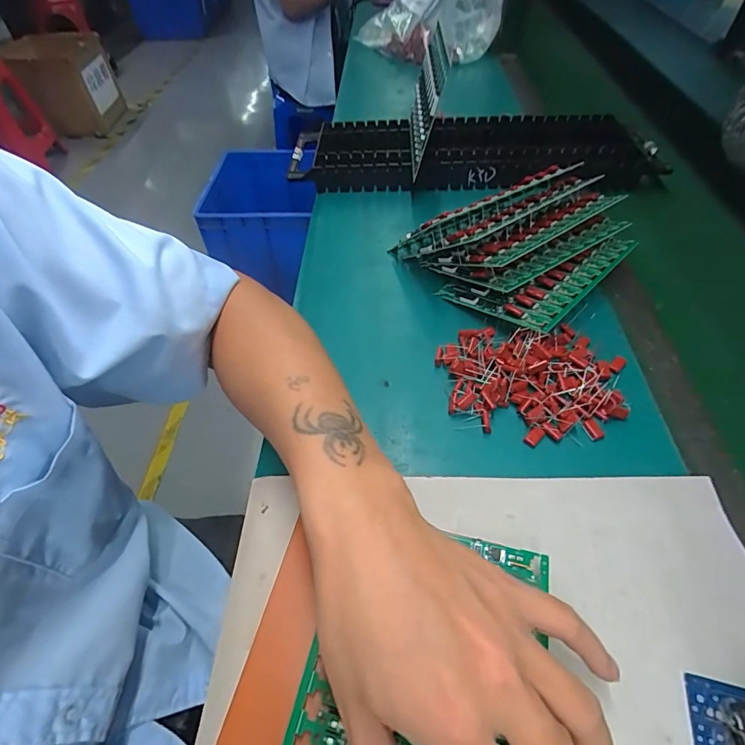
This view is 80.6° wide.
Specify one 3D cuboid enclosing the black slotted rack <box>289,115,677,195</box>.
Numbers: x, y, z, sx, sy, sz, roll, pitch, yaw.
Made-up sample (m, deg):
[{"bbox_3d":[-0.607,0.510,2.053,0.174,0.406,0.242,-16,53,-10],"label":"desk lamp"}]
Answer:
[{"bbox_3d":[0.130,-0.285,0.571,0.462,0.042,0.152,0,50,4],"label":"black slotted rack"}]

